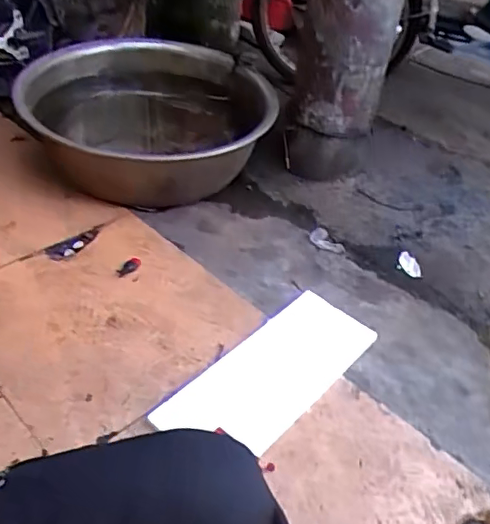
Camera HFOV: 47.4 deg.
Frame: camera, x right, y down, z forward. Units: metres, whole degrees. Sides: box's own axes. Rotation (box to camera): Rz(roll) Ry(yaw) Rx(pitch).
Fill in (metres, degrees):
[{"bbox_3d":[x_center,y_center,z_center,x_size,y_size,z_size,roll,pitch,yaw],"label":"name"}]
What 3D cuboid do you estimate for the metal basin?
[{"bbox_3d":[-0.257,-0.396,1.541,0.630,0.218,0.619,5,40,-3],"label":"metal basin"}]

